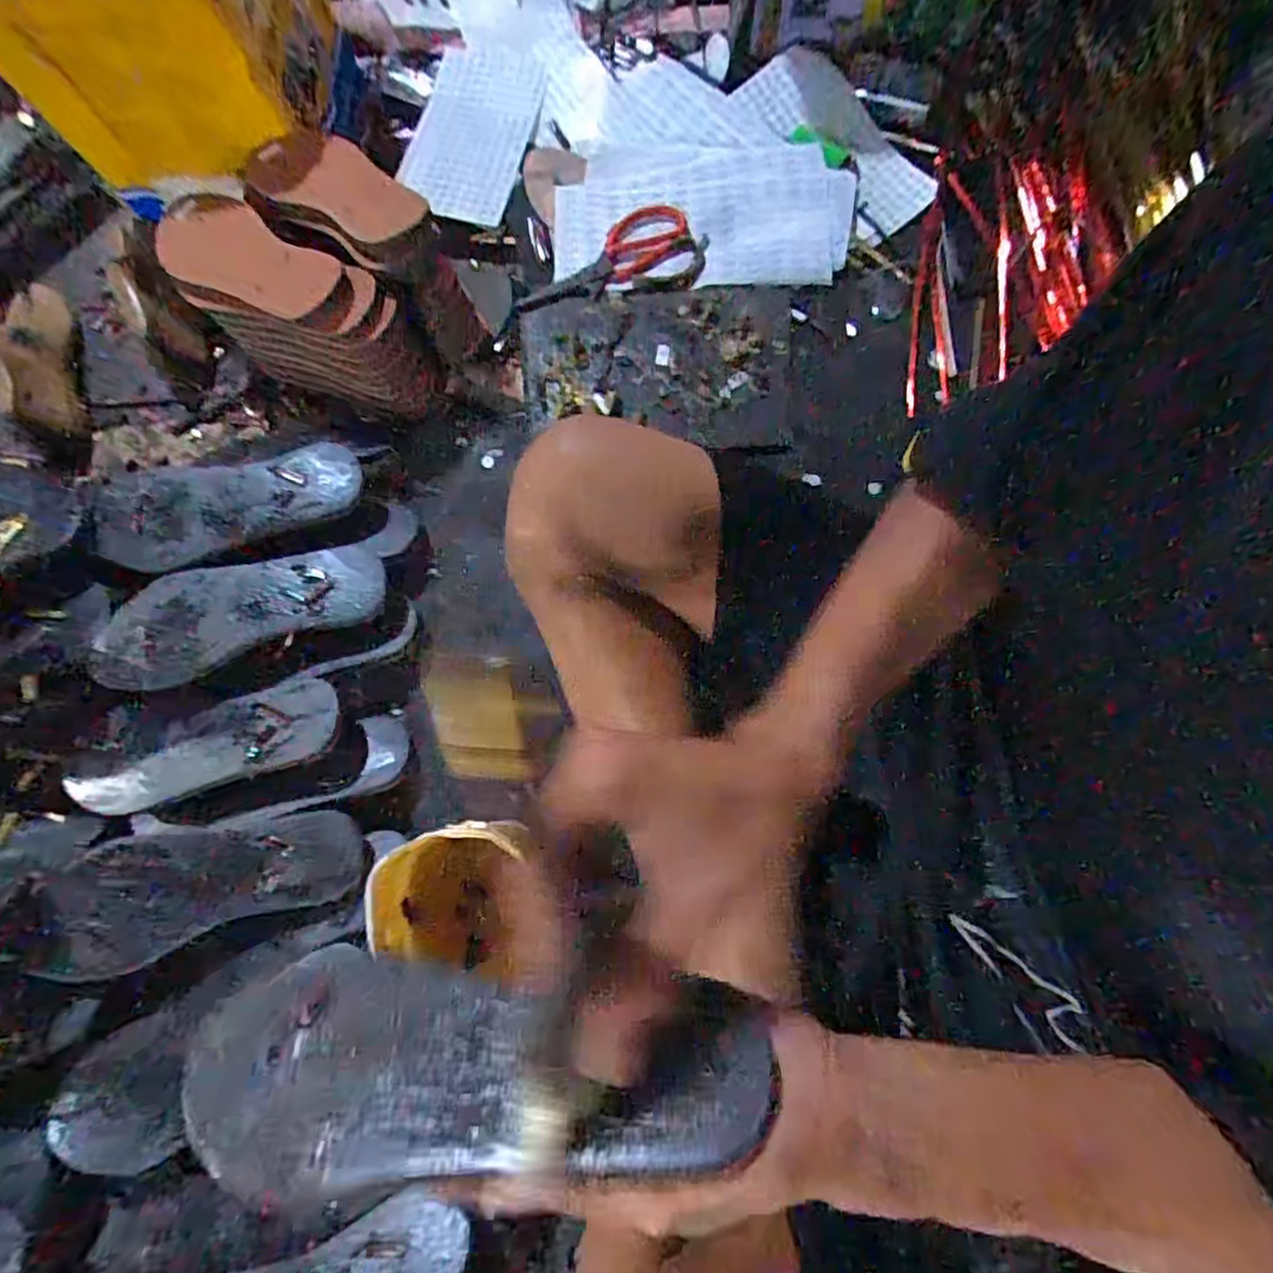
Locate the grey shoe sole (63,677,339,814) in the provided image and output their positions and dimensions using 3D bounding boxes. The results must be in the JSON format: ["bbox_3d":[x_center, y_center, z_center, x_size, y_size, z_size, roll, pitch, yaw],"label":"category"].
[{"bbox_3d":[-0.367,0.094,0.566,0.239,0.025,0.074,-14,75,-2],"label":"grey shoe sole"}]

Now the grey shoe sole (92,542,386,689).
[{"bbox_3d":[-0.348,-0.024,0.588,0.240,0.033,0.087,-20,75,-4],"label":"grey shoe sole"}]

